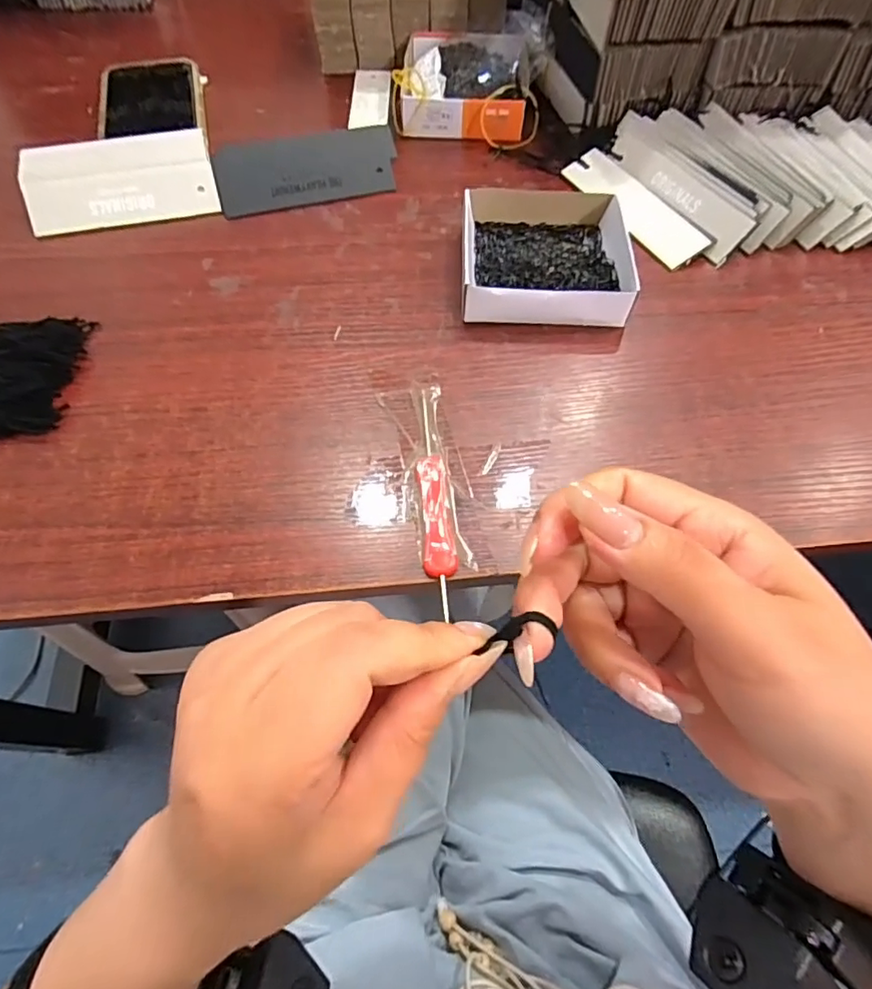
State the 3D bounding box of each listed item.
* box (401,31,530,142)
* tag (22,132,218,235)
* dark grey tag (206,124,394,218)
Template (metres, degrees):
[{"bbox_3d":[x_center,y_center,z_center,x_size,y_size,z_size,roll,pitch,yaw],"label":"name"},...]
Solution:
[{"bbox_3d":[0.024,-0.341,0.448,0.104,0.031,0.119,4,62,3],"label":"box"},{"bbox_3d":[-0.225,-0.224,0.387,0.126,0.009,0.060,-13,97,-9],"label":"tag"},{"bbox_3d":[-0.094,-0.244,0.405,0.135,0.008,0.063,-15,74,-11],"label":"dark grey tag"}]

